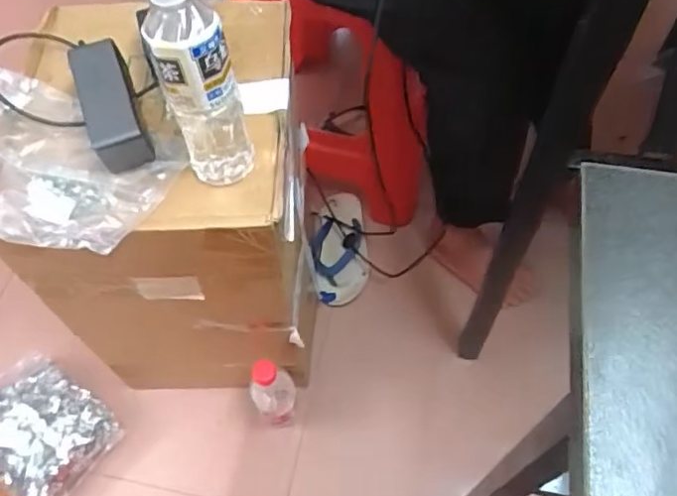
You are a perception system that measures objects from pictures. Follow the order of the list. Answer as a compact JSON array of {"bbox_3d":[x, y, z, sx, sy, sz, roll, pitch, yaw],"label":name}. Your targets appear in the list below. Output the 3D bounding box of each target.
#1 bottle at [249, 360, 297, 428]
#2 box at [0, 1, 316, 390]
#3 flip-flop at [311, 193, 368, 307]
[{"bbox_3d":[-0.097,0.212,0.874,0.062,0.185,0.063,-1,58,2],"label":"bottle"},{"bbox_3d":[-0.191,-0.038,0.828,0.290,0.435,0.353,0,59,3],"label":"box"},{"bbox_3d":[0.001,-0.004,1.080,0.099,0.045,0.225,-6,58,0],"label":"flip-flop"}]

